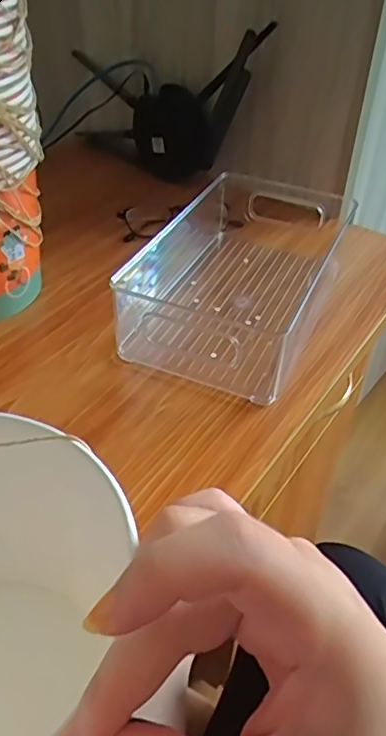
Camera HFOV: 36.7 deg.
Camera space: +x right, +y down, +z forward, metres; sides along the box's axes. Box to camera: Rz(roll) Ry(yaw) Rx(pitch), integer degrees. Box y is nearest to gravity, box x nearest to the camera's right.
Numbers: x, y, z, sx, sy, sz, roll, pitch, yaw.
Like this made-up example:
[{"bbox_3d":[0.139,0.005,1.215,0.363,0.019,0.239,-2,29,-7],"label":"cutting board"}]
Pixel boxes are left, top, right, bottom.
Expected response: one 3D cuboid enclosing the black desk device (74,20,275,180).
[{"bbox_3d":[-0.051,-0.353,0.755,0.304,0.179,0.043,27,47,25],"label":"black desk device"}]

